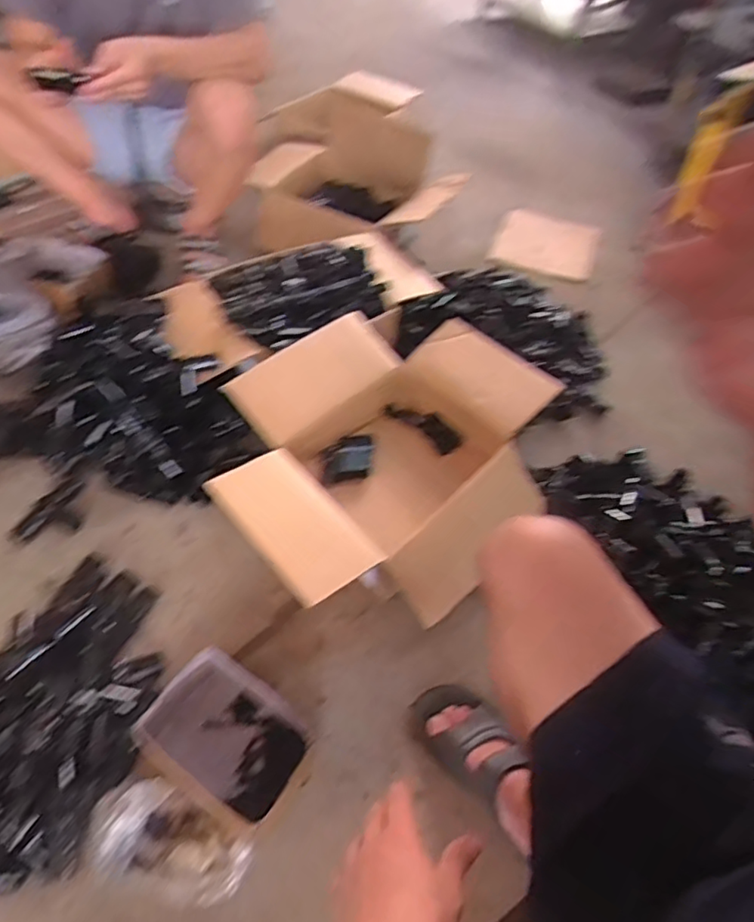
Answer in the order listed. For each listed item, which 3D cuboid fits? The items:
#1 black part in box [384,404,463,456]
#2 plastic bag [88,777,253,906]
[{"bbox_3d":[0.083,-0.066,1.085,0.160,0.035,0.049,39,58,23],"label":"black part in box"},{"bbox_3d":[-0.246,0.448,0.699,0.190,0.097,0.098,16,52,7],"label":"plastic bag"}]

